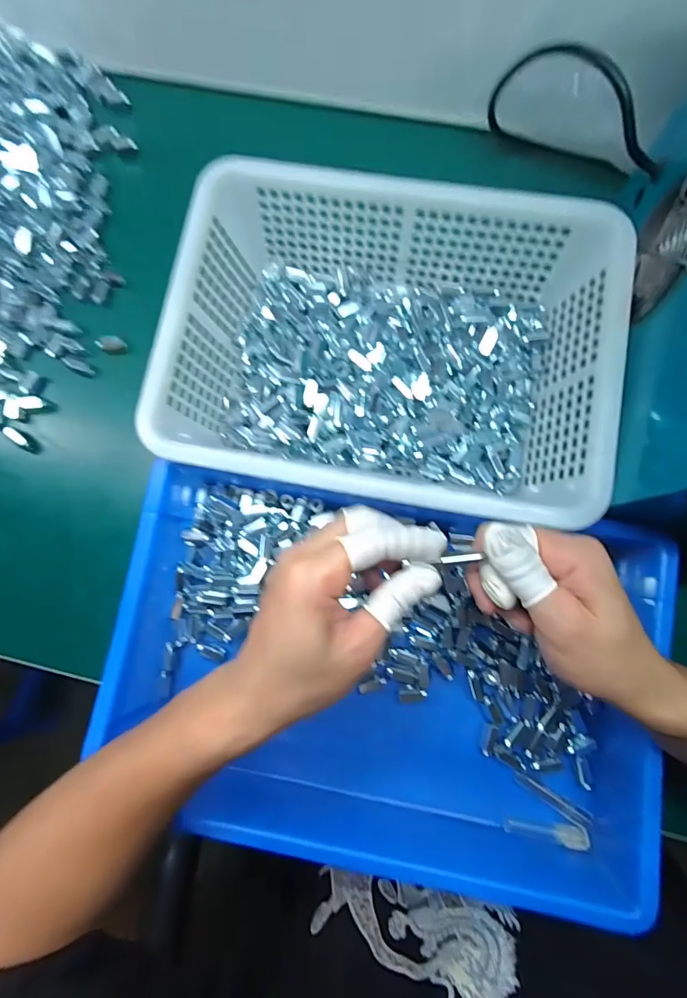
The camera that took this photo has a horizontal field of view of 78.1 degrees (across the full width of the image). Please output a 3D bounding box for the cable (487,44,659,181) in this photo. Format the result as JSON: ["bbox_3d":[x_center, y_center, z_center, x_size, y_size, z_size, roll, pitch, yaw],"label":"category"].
[{"bbox_3d":[0.168,-0.280,0.305,0.028,0.062,0.139,-46,70,-3],"label":"cable"}]

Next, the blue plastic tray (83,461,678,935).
[{"bbox_3d":[0.033,0.117,0.307,0.384,0.088,0.244,9,83,4],"label":"blue plastic tray"}]

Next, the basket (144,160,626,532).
[{"bbox_3d":[0.032,-0.117,0.327,0.311,0.096,0.224,11,83,4],"label":"basket"}]

